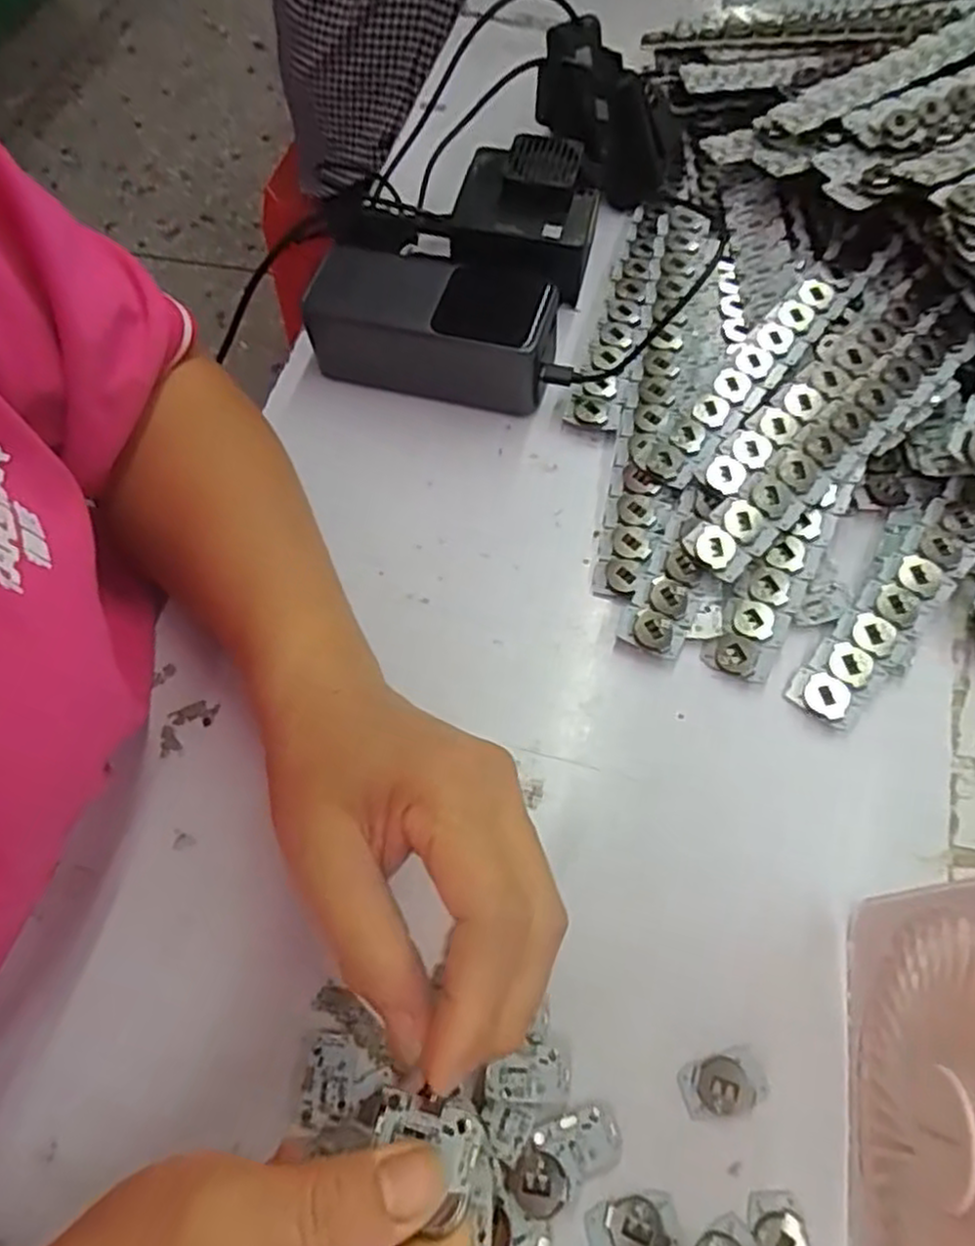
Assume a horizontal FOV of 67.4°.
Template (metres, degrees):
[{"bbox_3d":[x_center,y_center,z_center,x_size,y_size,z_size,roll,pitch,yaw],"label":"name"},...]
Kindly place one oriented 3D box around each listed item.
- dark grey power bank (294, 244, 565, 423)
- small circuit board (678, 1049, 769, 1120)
[{"bbox_3d":[-0.027,-0.163,0.400,0.130,0.056,0.060,14,66,10],"label":"dark grey power bank"},{"bbox_3d":[0.086,0.168,0.265,0.030,0.004,0.020,-16,65,-4],"label":"small circuit board"}]

